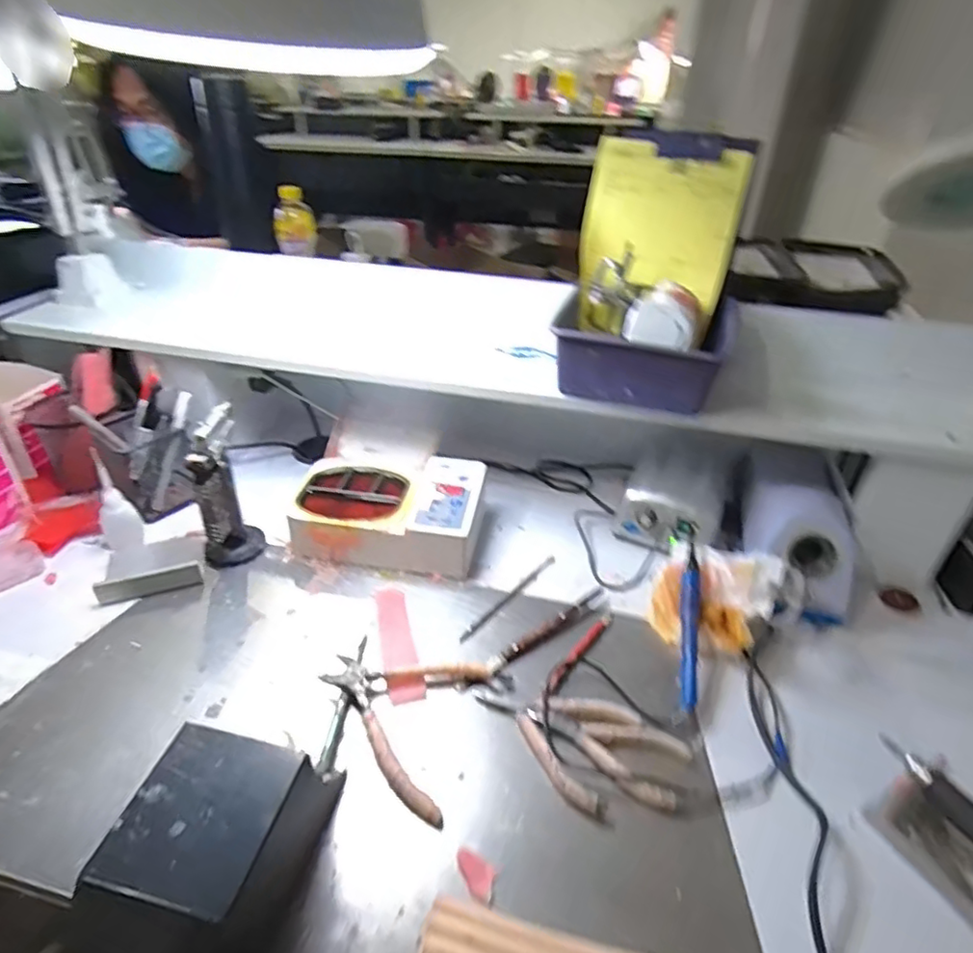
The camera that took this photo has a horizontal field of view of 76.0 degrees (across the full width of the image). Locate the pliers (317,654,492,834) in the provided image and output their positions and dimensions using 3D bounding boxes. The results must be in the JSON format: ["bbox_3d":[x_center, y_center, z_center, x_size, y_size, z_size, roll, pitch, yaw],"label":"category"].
[{"bbox_3d":[-0.072,0.183,0.474,0.119,0.022,0.125,9,35,11],"label":"pliers"}]

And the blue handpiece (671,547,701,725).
[{"bbox_3d":[0.173,0.129,0.530,0.016,0.013,0.161,10,55,9],"label":"blue handpiece"}]

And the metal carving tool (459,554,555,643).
[{"bbox_3d":[0.023,0.114,0.599,0.009,0.004,0.146,27,40,31],"label":"metal carving tool"}]

